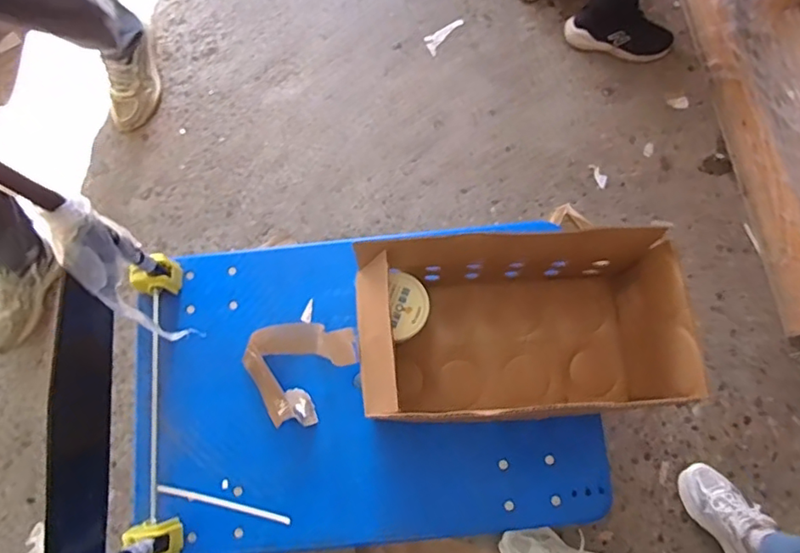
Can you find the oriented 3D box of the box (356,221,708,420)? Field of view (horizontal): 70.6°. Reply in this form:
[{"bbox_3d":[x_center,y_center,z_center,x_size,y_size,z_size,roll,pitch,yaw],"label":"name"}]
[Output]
[{"bbox_3d":[0.187,0.086,0.967,0.486,0.267,0.278,-4,75,1],"label":"box"}]

